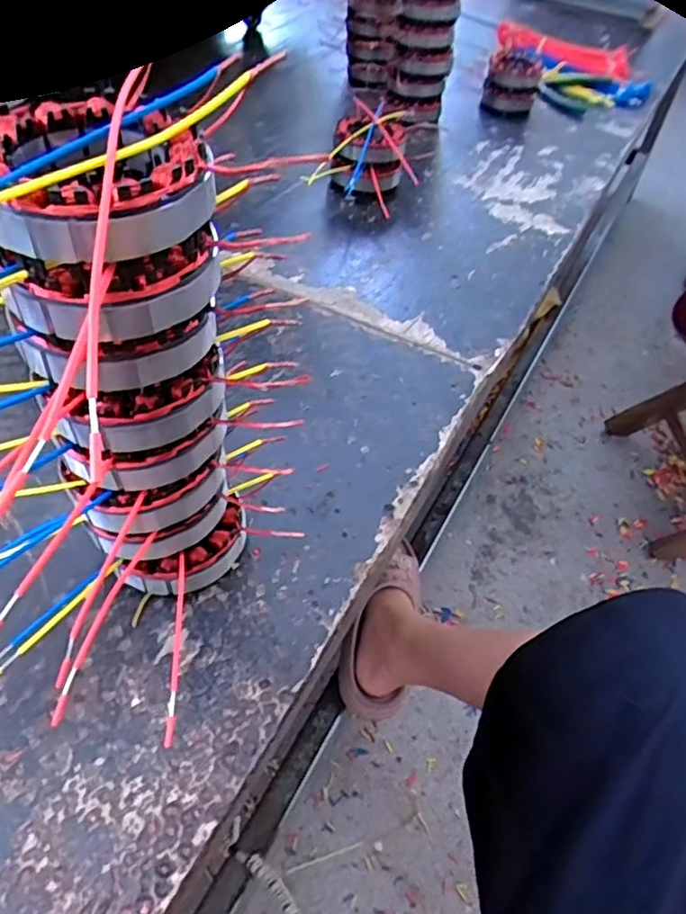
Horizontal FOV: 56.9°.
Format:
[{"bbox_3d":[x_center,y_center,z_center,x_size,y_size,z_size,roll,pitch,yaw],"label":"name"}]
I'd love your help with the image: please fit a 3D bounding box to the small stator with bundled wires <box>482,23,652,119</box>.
[{"bbox_3d":[0.395,-0.676,1.109,0.273,0.070,0.320,14,47,8],"label":"small stator with bundled wires"}]

